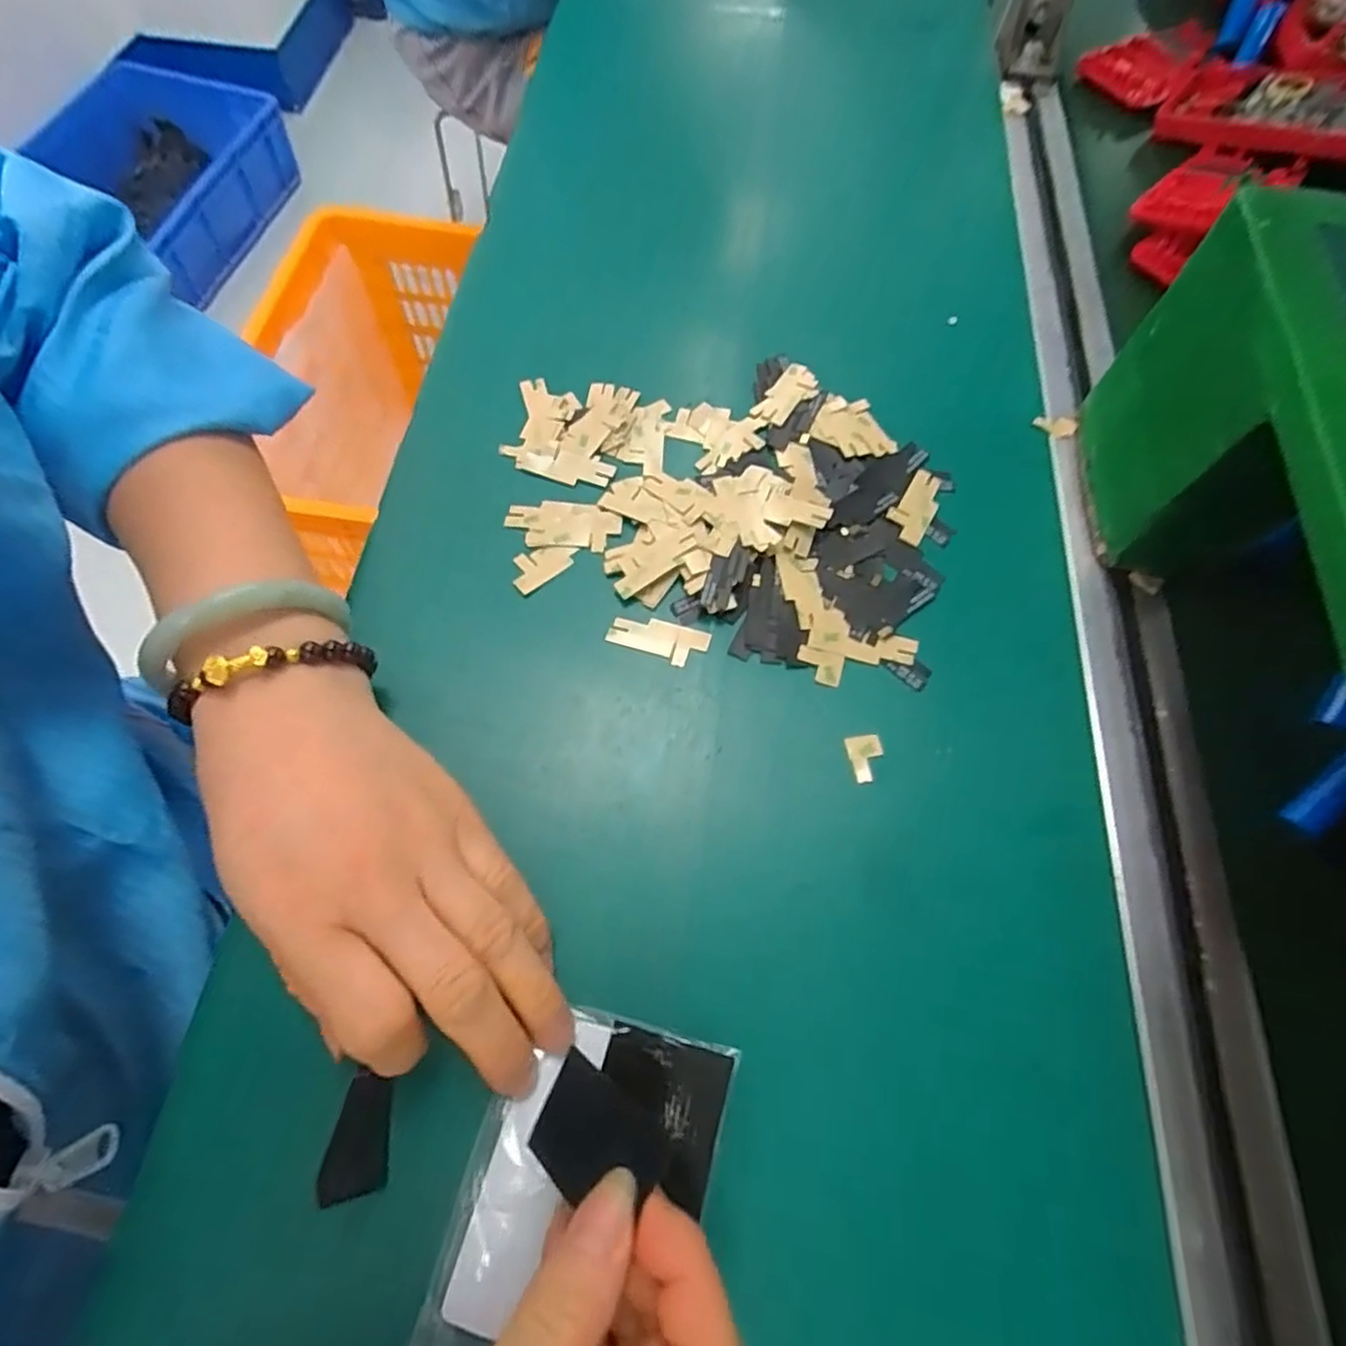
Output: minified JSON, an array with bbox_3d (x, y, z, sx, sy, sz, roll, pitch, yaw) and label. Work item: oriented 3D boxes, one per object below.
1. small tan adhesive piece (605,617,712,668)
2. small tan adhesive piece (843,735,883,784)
[{"bbox_3d":[-0.006,-0.014,0.285,0.040,0.006,0.016,12,66,4],"label":"small tan adhesive piece"},{"bbox_3d":[0.073,0.033,0.265,0.012,0.004,0.018,-5,66,-4],"label":"small tan adhesive piece"}]

